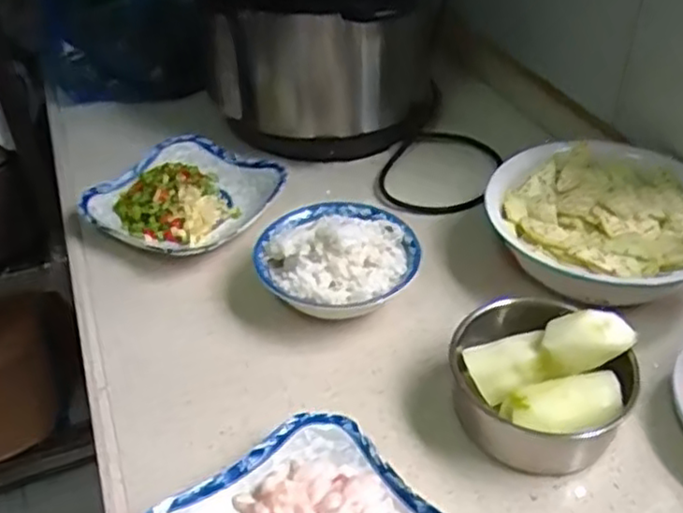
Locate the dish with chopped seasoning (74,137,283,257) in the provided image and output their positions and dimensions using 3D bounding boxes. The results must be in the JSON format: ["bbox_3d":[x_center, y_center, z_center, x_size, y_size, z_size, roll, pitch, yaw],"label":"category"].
[{"bbox_3d":[-0.170,-0.067,0.769,0.180,0.037,0.176,-2,40,1],"label":"dish with chopped seasoning"}]

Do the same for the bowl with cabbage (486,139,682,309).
[{"bbox_3d":[0.255,-0.031,0.683,0.212,0.065,0.197,-2,40,1],"label":"bowl with cabbage"}]

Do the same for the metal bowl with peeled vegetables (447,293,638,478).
[{"bbox_3d":[0.154,0.095,0.539,0.129,0.078,0.114,0,40,4],"label":"metal bowl with peeled vegetables"}]

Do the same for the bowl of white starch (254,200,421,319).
[{"bbox_3d":[-0.004,-0.001,0.653,0.144,0.073,0.131,-2,40,1],"label":"bowl of white starch"}]

